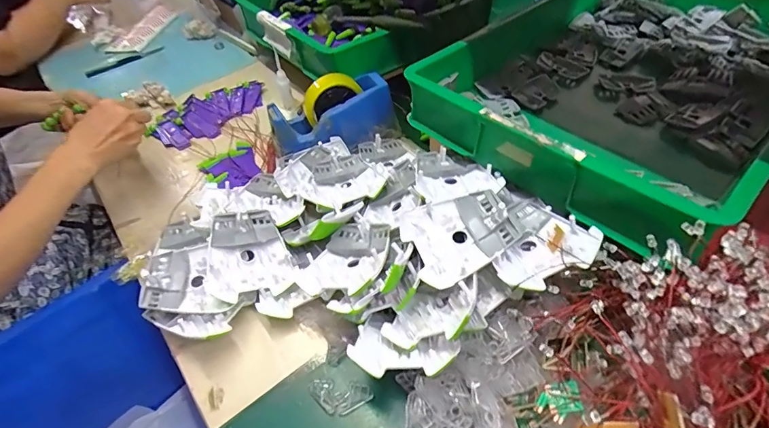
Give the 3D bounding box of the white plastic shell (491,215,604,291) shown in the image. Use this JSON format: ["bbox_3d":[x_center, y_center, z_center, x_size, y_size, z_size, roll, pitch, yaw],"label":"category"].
[{"bbox_3d":[0.155,0.041,0.378,0.099,0.034,0.066,-31,53,-23],"label":"white plastic shell"}]

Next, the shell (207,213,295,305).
[{"bbox_3d":[-0.166,0.049,0.474,0.096,0.025,0.104,-10,70,-30],"label":"shell"}]

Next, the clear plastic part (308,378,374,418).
[{"bbox_3d":[-0.045,0.185,0.395,0.064,0.004,0.032,4,48,8],"label":"clear plastic part"}]

